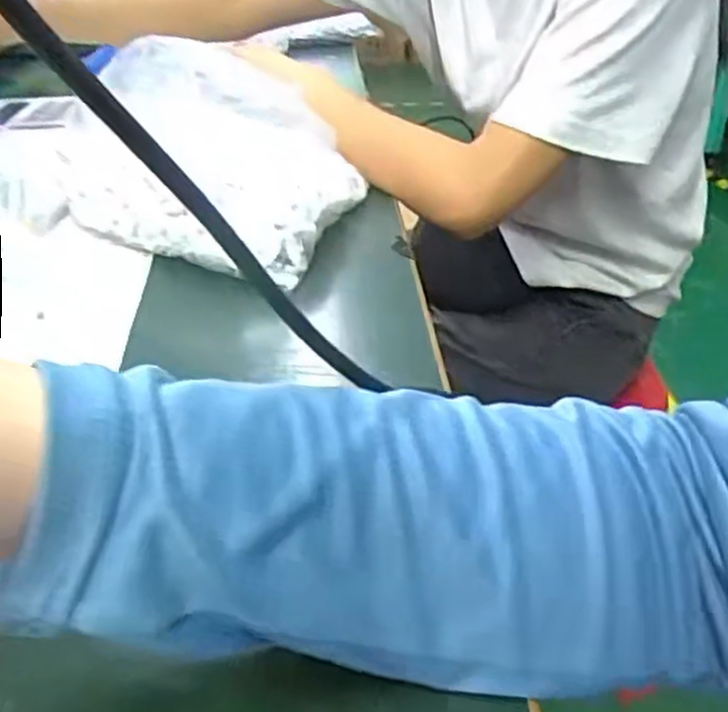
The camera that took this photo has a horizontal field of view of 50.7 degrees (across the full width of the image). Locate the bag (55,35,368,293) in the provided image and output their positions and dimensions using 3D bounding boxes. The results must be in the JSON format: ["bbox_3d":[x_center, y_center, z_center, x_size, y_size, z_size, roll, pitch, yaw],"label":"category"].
[{"bbox_3d":[-0.112,-0.167,0.602,0.228,0.118,0.200,12,36,22],"label":"bag"}]

